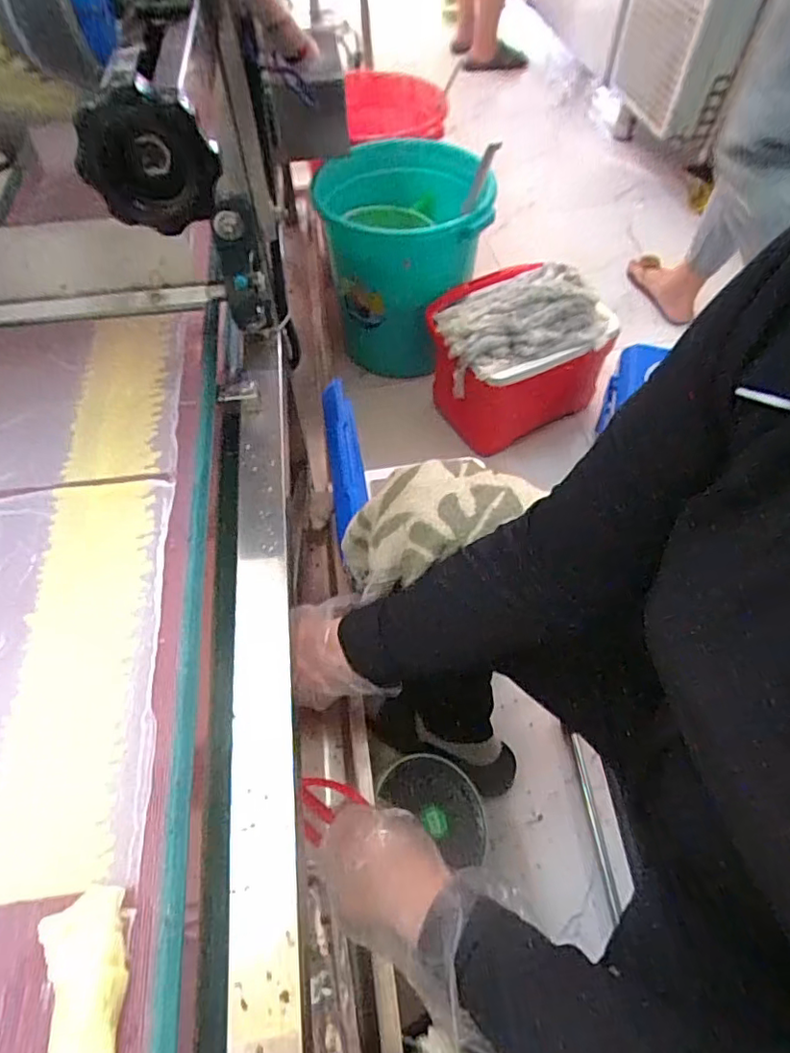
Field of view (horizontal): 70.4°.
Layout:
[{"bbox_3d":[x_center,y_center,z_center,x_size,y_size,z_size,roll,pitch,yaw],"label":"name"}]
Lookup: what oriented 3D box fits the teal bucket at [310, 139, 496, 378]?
[{"bbox_3d":[0.015,-0.567,1.194,0.320,0.364,0.323,0,58,1],"label":"teal bucket"}]

